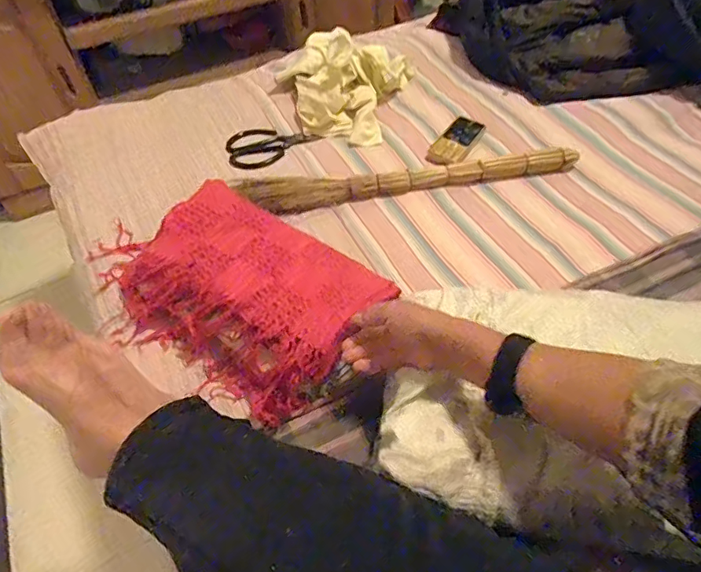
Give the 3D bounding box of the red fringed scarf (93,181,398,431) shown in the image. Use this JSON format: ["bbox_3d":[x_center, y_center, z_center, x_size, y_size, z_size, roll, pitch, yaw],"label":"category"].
[{"bbox_3d":[-0.175,-0.001,0.715,0.423,0.108,0.237,25,57,21],"label":"red fringed scarf"}]

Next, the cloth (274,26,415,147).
[{"bbox_3d":[-0.013,-0.377,0.958,0.253,0.095,0.272,0,51,3],"label":"cloth"}]

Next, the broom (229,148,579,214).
[{"bbox_3d":[0.091,-0.169,0.832,0.561,0.036,0.054,-7,51,-3],"label":"broom"}]

